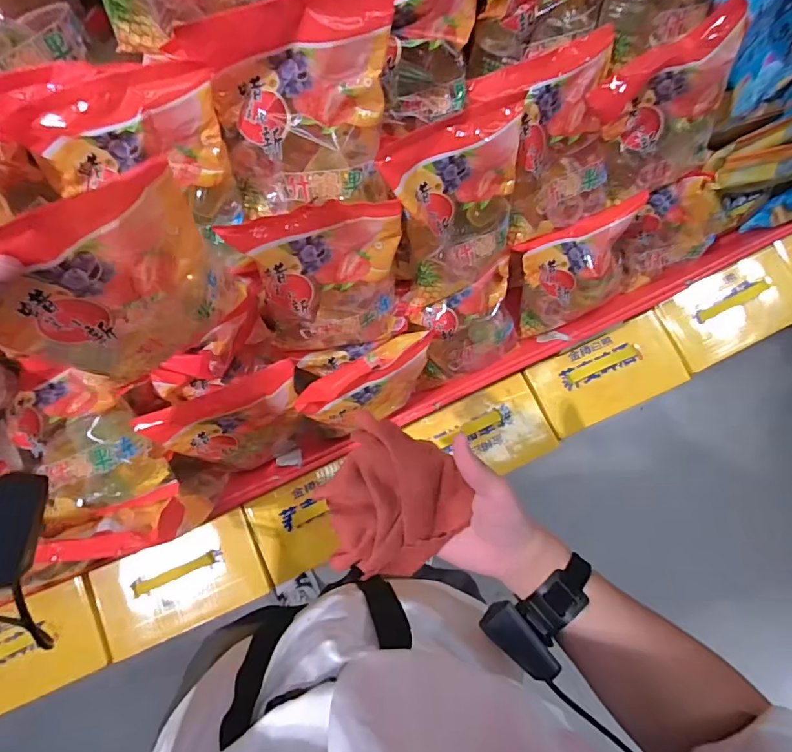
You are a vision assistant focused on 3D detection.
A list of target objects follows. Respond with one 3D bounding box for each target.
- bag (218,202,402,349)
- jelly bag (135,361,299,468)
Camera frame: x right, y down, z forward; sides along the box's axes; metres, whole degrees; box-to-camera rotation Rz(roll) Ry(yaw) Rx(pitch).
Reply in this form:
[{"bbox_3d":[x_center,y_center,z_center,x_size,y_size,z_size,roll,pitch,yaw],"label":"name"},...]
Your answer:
[{"bbox_3d":[-0.073,-0.100,0.520,0.162,0.191,0.065,-11,53,-4],"label":"bag"},{"bbox_3d":[-0.183,0.055,0.588,0.162,0.170,0.055,-24,55,-6],"label":"jelly bag"}]

